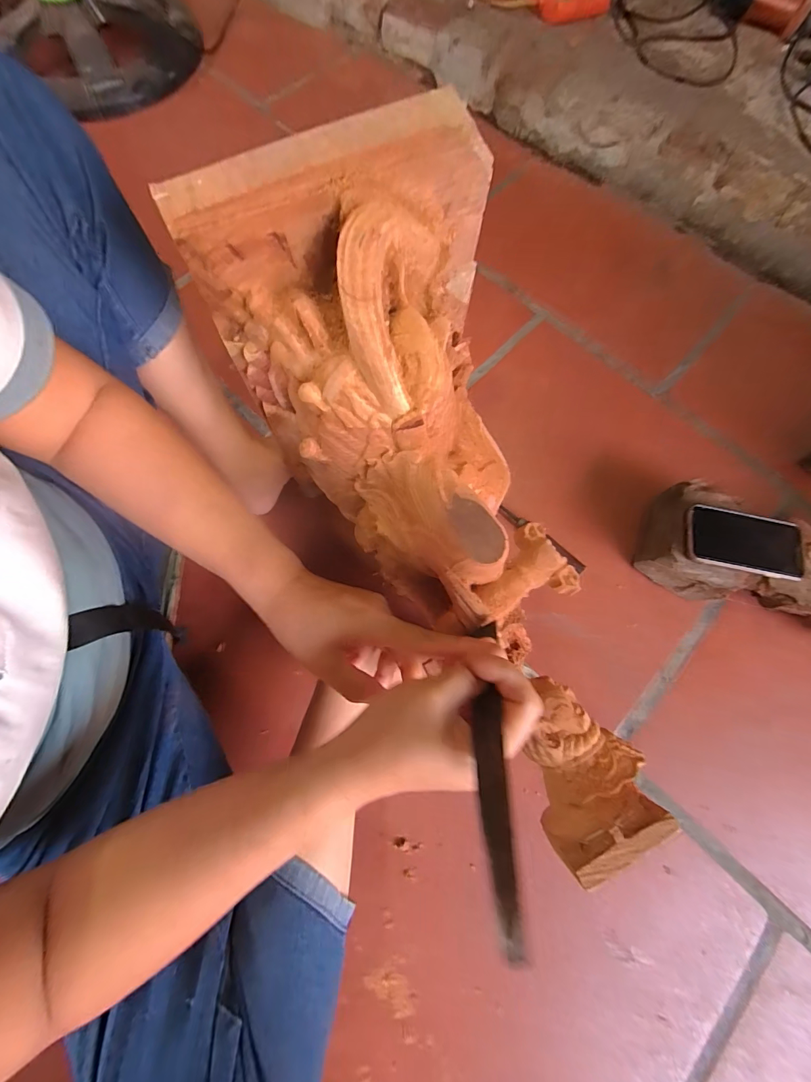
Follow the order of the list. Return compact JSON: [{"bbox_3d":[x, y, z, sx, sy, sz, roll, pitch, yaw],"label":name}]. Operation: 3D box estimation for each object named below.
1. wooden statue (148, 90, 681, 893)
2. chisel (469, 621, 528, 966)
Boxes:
[{"bbox_3d":[0.048,-0.013,0.351,0.205,0.159,0.529,-27,99,-8],"label":"wooden statue"},{"bbox_3d":[0.046,0.101,0.213,0.018,0.171,0.014,7,116,1],"label":"chisel"}]

